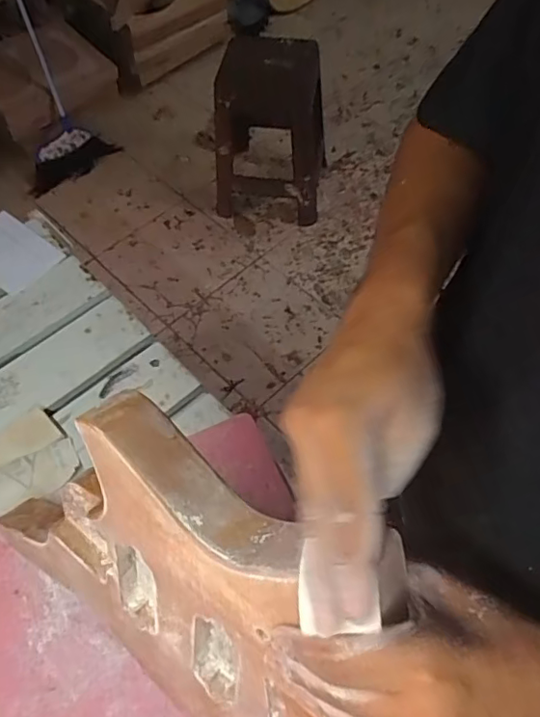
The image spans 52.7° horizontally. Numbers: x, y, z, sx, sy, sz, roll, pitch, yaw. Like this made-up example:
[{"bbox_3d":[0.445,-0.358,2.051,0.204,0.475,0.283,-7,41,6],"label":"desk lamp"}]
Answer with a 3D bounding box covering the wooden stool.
[{"bbox_3d":[0.009,-0.736,1.805,0.329,0.508,0.328,8,59,8],"label":"wooden stool"}]

